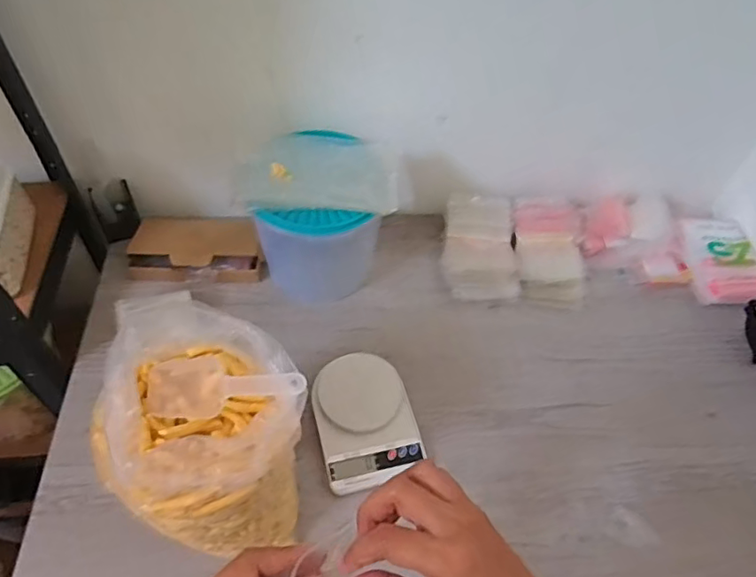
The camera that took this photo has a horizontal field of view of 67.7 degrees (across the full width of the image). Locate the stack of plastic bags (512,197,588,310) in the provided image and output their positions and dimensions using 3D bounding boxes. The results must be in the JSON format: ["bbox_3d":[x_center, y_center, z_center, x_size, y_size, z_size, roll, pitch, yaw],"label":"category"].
[{"bbox_3d":[0.286,-0.062,0.930,0.115,0.073,0.184,3,53,-3],"label":"stack of plastic bags"}]

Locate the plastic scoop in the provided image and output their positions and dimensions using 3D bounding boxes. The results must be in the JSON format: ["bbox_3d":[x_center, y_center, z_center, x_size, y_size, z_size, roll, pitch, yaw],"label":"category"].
[{"bbox_3d":[-0.142,0.093,0.535,0.157,0.037,0.056,-5,53,10],"label":"plastic scoop"}]

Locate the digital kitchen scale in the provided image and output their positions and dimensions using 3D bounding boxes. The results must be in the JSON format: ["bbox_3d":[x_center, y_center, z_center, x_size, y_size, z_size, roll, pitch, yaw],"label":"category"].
[{"bbox_3d":[-0.017,0.172,0.758,0.129,0.042,0.174,-11,55,-13],"label":"digital kitchen scale"}]

